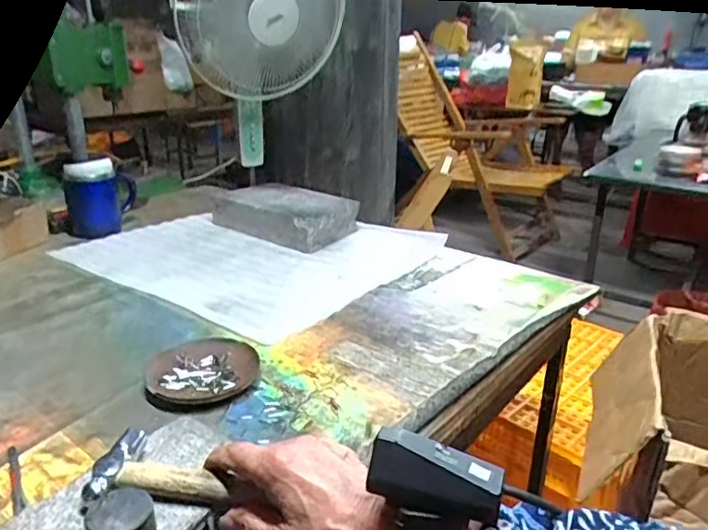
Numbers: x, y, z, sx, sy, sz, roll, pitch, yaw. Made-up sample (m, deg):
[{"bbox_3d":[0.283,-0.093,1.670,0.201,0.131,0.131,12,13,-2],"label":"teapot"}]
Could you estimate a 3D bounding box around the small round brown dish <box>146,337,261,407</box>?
[{"bbox_3d":[-0.160,0.110,0.625,0.114,0.016,0.106,3,21,-1],"label":"small round brown dish"}]

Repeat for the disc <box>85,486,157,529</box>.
[{"bbox_3d":[-0.141,0.154,0.356,0.036,0.026,0.040,-5,23,-21],"label":"disc"}]

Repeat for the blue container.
[{"bbox_3d":[-0.447,-0.122,1.037,0.117,0.128,0.080,-7,23,-18],"label":"blue container"}]

